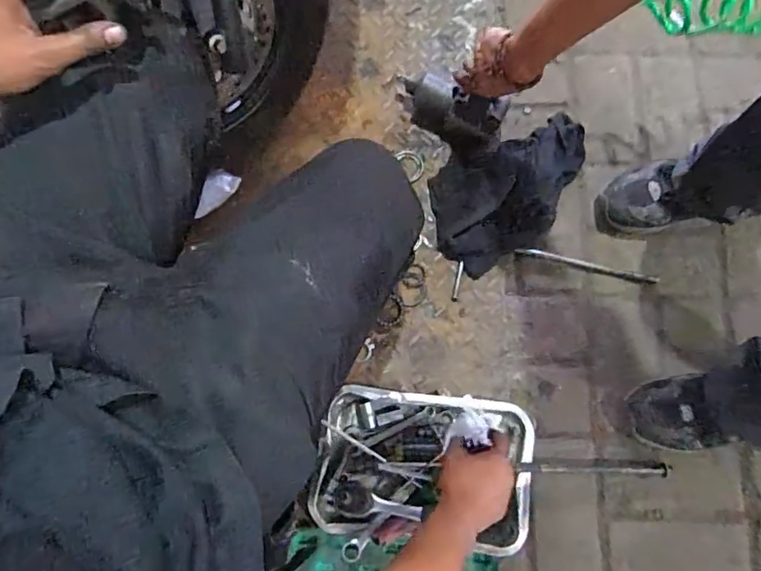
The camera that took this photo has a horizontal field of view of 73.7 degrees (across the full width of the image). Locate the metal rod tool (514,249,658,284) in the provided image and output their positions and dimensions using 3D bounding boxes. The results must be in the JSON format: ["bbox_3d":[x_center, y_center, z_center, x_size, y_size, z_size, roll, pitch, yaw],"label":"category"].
[{"bbox_3d":[0.324,-0.033,0.797,0.222,0.005,0.014,13,78,4],"label":"metal rod tool"}]

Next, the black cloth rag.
[{"bbox_3d":[0.208,-0.164,0.806,0.289,0.089,0.185,-33,81,-6],"label":"black cloth rag"}]

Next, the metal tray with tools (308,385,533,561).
[{"bbox_3d":[0.060,0.260,0.715,0.299,0.070,0.211,6,78,2],"label":"metal tray with tools"}]

